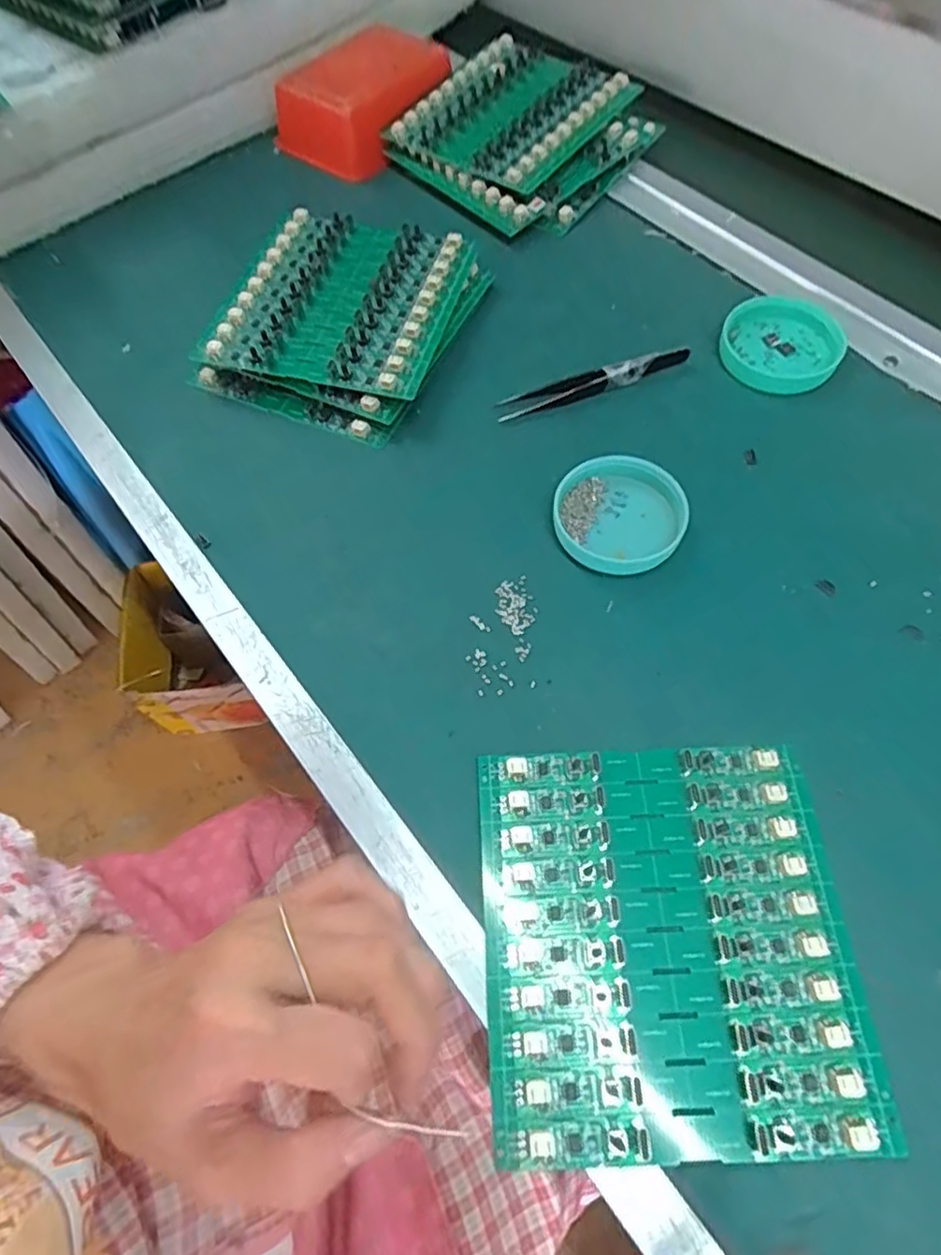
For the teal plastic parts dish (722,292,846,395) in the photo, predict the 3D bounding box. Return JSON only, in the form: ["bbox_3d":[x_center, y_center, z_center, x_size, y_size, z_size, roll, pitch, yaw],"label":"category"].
[{"bbox_3d":[0.183,-0.170,0.392,0.066,0.012,0.070,-1,61,2],"label":"teal plastic parts dish"}]

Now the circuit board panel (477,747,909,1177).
[{"bbox_3d":[0.073,0.115,0.251,0.133,0.008,0.139,-3,61,1],"label":"circuit board panel"}]

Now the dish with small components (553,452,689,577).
[{"bbox_3d":[0.076,-0.058,0.336,0.063,0.013,0.064,-1,61,2],"label":"dish with small components"}]

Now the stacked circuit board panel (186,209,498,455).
[{"bbox_3d":[-0.075,-0.192,0.407,0.135,0.032,0.153,20,64,13],"label":"stacked circuit board panel"}]

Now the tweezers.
[{"bbox_3d":[0.071,-0.142,0.380,0.115,0.013,0.015,-18,62,-7],"label":"tweezers"}]

